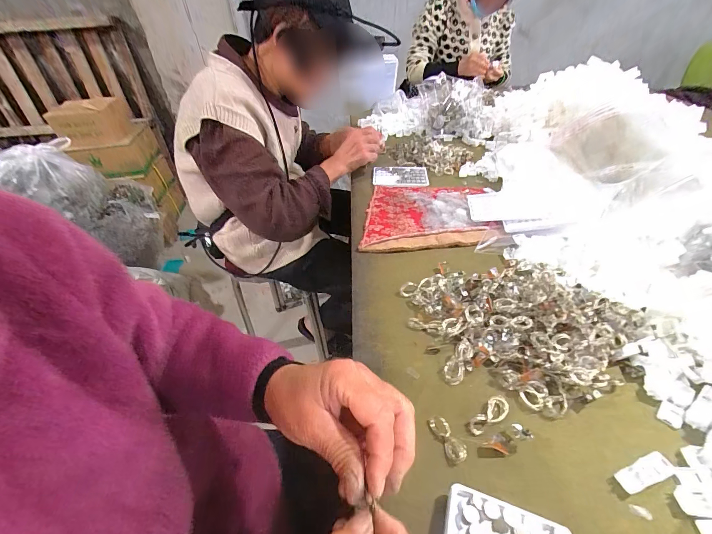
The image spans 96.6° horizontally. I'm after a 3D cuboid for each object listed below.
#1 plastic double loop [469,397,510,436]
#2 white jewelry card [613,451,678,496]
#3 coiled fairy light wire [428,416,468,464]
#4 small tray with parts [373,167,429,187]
[{"bbox_3d":[0.145,0.160,0.341,0.054,0.008,0.021,-30,48,-26],"label":"plastic double loop"},{"bbox_3d":[0.270,0.191,0.295,0.056,0.007,0.020,-13,43,-11],"label":"white jewelry card"},{"bbox_3d":[0.095,0.176,0.327,0.020,0.011,0.046,-17,44,-15],"label":"coiled fairy light wire"},{"bbox_3d":[0.108,-0.219,0.770,0.131,0.008,0.094,0,42,4],"label":"small tray with parts"}]

